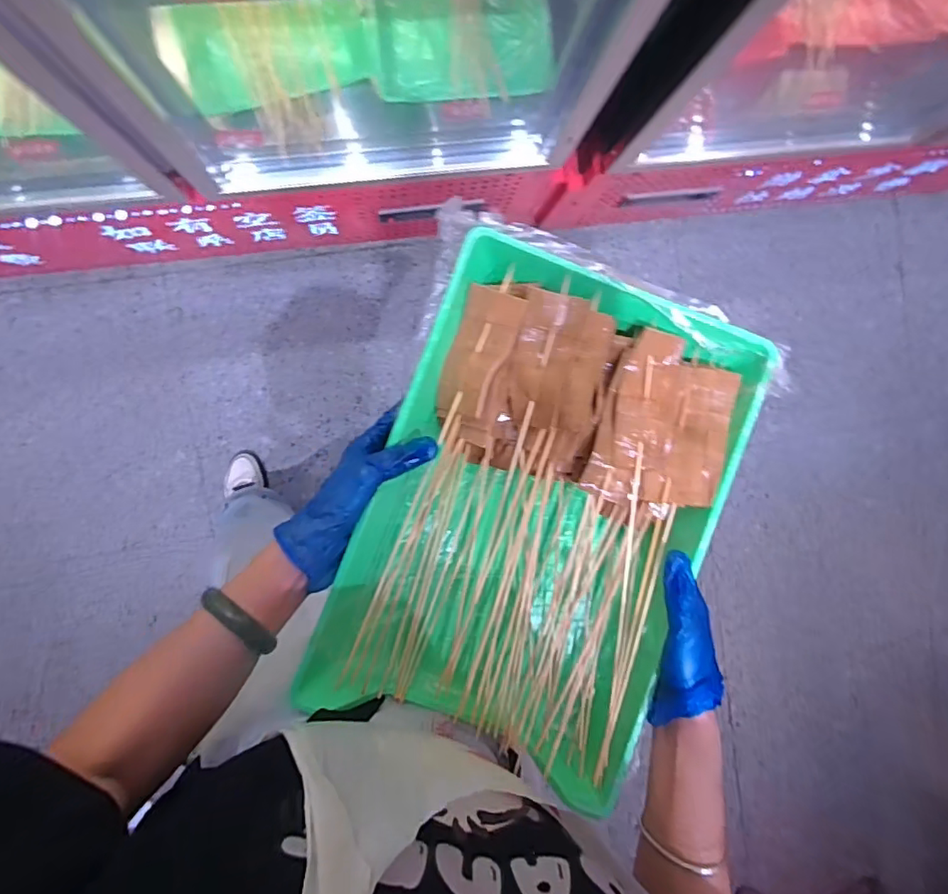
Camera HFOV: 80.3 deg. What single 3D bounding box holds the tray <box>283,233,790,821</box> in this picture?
[{"bbox_3d":[0.049,0.054,0.453,0.253,0.062,0.374,21,87,-4],"label":"tray"}]

